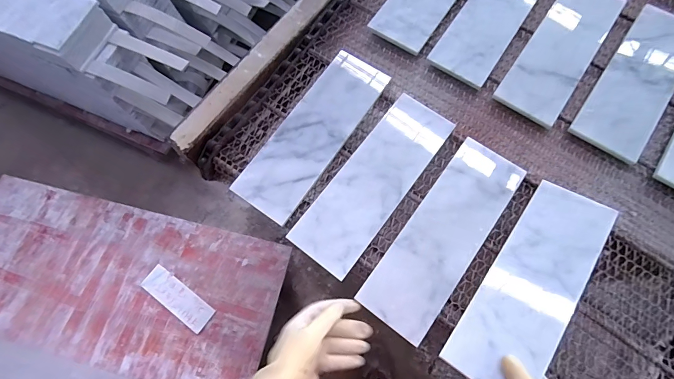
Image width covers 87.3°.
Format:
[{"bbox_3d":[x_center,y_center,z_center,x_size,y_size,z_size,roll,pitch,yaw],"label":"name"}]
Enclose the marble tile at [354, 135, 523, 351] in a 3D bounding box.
[{"bbox_3d":[0.164,0.068,0.526,0.114,0.018,0.309,35,74,12],"label":"marble tile"}]

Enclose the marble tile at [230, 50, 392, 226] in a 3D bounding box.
[{"bbox_3d":[-0.037,-0.096,0.582,0.108,0.016,0.308,33,74,13],"label":"marble tile"}]

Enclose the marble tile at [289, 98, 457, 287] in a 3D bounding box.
[{"bbox_3d":[0.060,-0.017,0.552,0.106,0.012,0.309,34,74,14],"label":"marble tile"}]

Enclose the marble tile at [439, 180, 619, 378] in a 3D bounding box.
[{"bbox_3d":[0.263,0.119,0.468,0.106,0.007,0.310,30,64,27],"label":"marble tile"}]

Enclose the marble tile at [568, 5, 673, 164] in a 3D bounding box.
[{"bbox_3d":[0.523,-0.190,0.607,0.108,0.021,0.321,35,74,14],"label":"marble tile"}]

